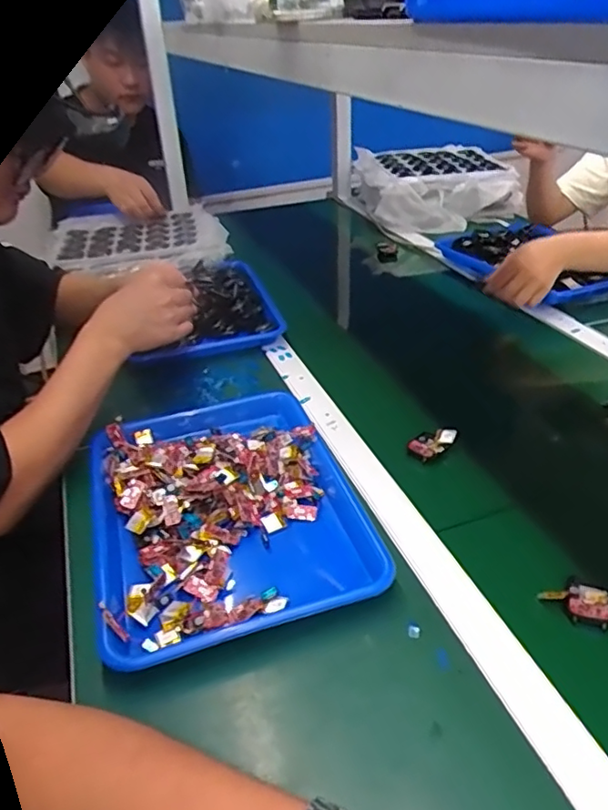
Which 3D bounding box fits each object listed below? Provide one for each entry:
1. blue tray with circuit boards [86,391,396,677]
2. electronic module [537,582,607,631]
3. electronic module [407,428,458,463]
[{"bbox_3d":[-0.082,0.096,0.599,0.255,0.043,0.325,-13,34,-14],"label":"blue tray with circuit boards"},{"bbox_3d":[0.229,0.164,0.502,0.055,0.017,0.036,20,39,32],"label":"electronic module"},{"bbox_3d":[0.149,0.042,0.689,0.053,0.025,0.028,-18,35,-21],"label":"electronic module"}]

